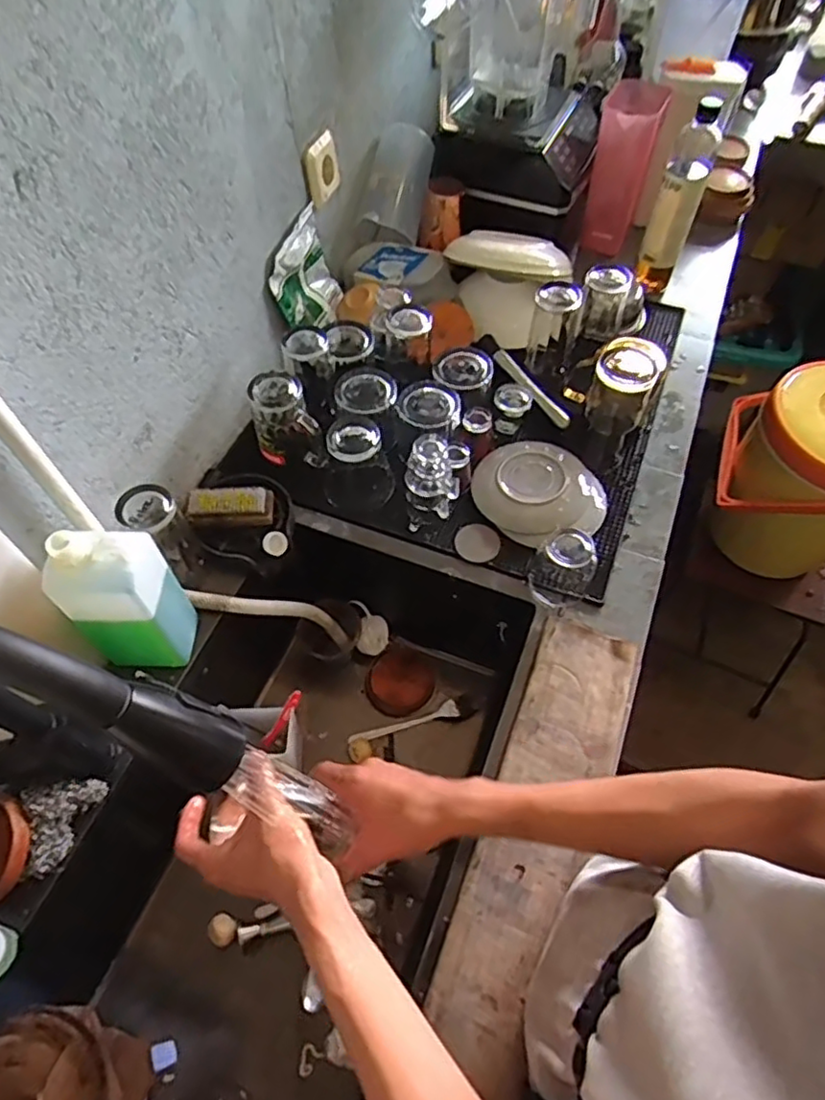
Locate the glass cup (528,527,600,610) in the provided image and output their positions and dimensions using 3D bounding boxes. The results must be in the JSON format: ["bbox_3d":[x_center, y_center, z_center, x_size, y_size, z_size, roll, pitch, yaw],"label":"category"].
[{"bbox_3d":[0.180,0.018,0.748,0.070,0.082,0.075,0,57,1],"label":"glass cup"}]

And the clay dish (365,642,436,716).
[{"bbox_3d":[-0.016,0.191,0.927,0.096,0.015,0.103,0,57,0],"label":"clay dish"}]

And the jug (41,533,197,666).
[{"bbox_3d":[-0.294,0.048,0.646,0.081,0.189,0.071,0,57,1],"label":"jug"}]

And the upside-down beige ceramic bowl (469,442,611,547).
[{"bbox_3d":[0.167,-0.079,0.831,0.173,0.031,0.151,27,61,17],"label":"upside-down beige ceramic bowl"}]

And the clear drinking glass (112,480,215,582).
[{"bbox_3d":[-0.279,-0.015,0.720,0.067,0.124,0.057,-30,62,-17],"label":"clear drinking glass"}]

